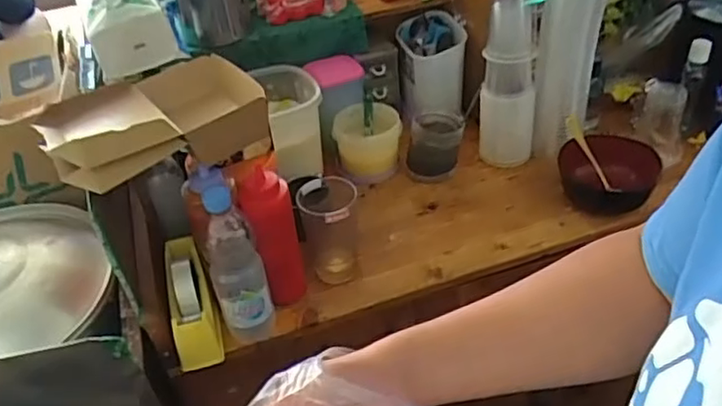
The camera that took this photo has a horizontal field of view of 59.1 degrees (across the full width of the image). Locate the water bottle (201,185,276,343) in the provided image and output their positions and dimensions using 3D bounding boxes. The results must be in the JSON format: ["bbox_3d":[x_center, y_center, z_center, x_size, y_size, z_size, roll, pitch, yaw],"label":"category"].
[{"bbox_3d":[-0.157,0.084,0.805,0.064,0.234,0.058,-17,42,-13],"label":"water bottle"}]

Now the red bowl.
[{"bbox_3d":[0.392,-0.048,1.018,0.142,0.064,0.151,-3,40,3],"label":"red bowl"}]

